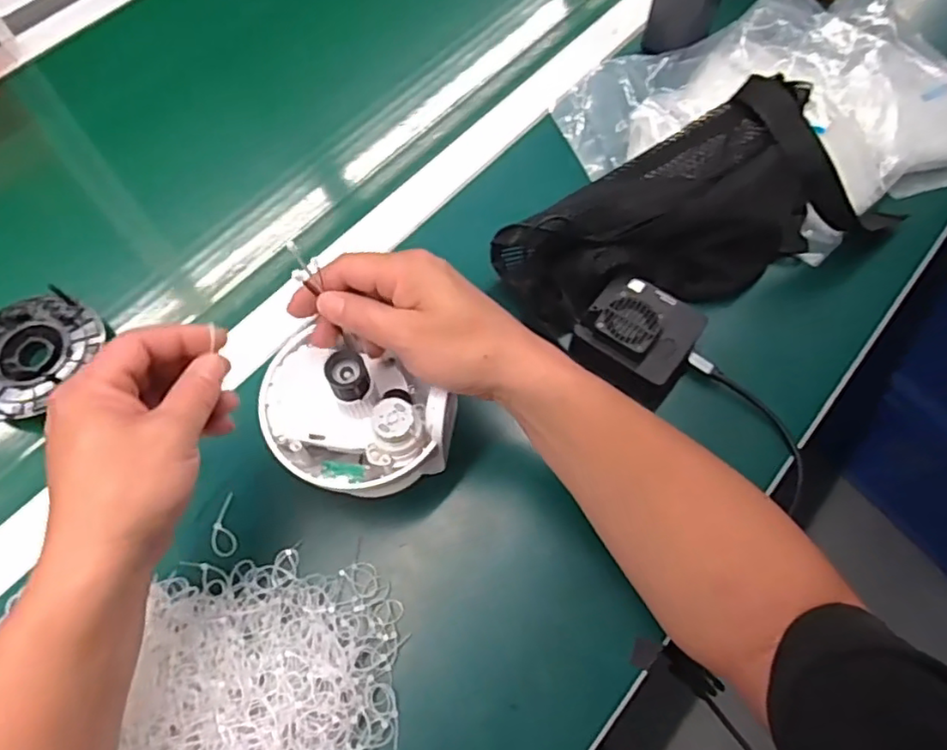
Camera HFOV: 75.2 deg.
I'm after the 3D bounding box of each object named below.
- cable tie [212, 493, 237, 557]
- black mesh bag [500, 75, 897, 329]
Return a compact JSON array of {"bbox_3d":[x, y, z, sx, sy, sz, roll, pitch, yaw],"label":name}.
[{"bbox_3d":[-0.173,0.103,0.423,0.016,0.004,0.043,-13,66,-6],"label":"cable tie"},{"bbox_3d":[0.148,-0.122,0.466,0.260,0.086,0.129,-22,68,-10],"label":"black mesh bag"}]

